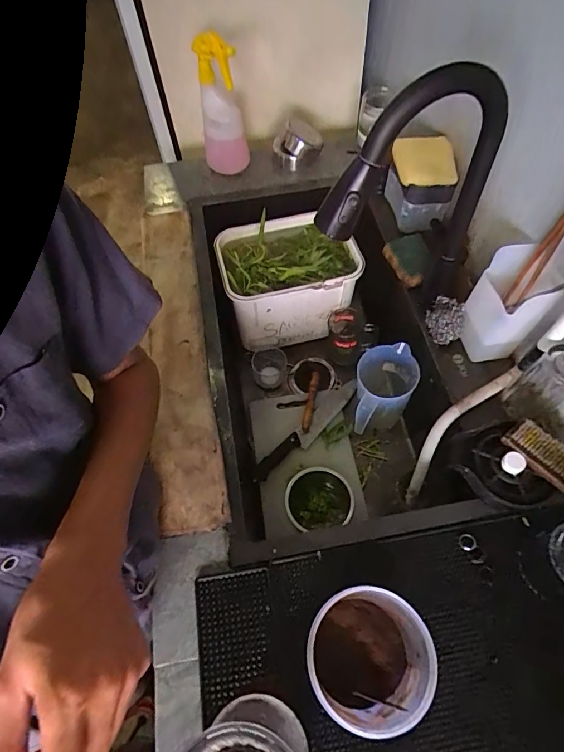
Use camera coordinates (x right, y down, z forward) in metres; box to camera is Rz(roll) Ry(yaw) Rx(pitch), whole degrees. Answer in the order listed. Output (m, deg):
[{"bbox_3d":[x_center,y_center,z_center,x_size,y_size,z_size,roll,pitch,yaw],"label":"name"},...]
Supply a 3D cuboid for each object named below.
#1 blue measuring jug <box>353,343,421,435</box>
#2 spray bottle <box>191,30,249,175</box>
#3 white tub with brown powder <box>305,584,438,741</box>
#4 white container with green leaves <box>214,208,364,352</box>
[{"bbox_3d":[0.192,0.040,0.836,0.106,0.160,0.166,9,61,7],"label":"blue measuring jug"},{"bbox_3d":[-0.127,-0.543,0.885,0.090,0.248,0.067,-11,61,-4],"label":"spray bottle"},{"bbox_3d":[0.087,0.295,0.461,0.112,0.156,0.111,-1,60,2],"label":"white tub with brown powder"},{"bbox_3d":[0.014,-0.200,0.946,0.275,0.183,0.199,-16,61,-7],"label":"white container with green leaves"}]

